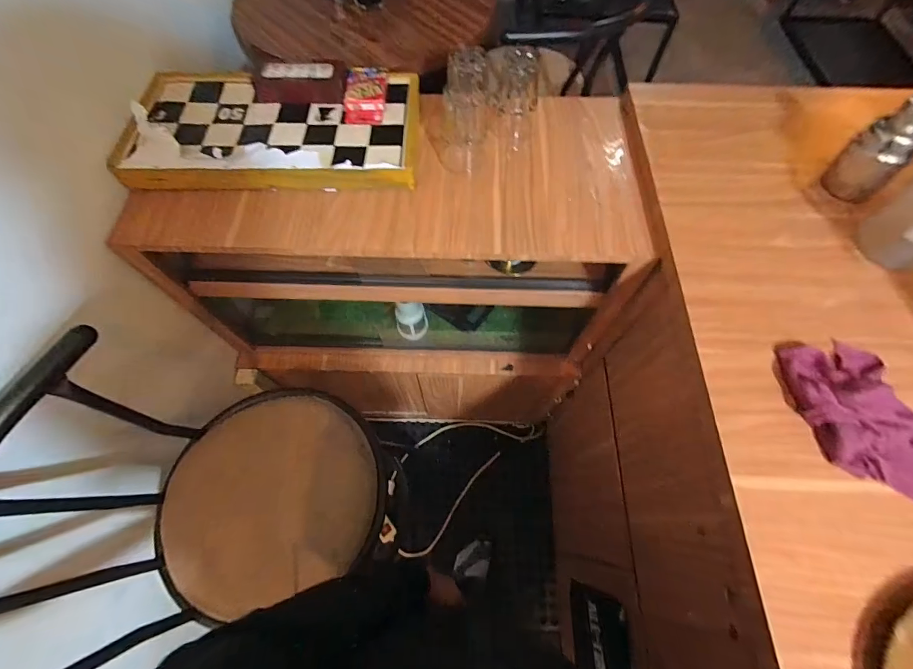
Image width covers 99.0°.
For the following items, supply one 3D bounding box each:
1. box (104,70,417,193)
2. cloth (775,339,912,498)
[{"bbox_3d":[-0.317,-0.372,0.695,0.489,0.061,0.288,-1,67,-2],"label":"box"},{"bbox_3d":[0.494,0.108,0.463,0.139,0.038,0.219,-12,68,-6],"label":"cloth"}]

